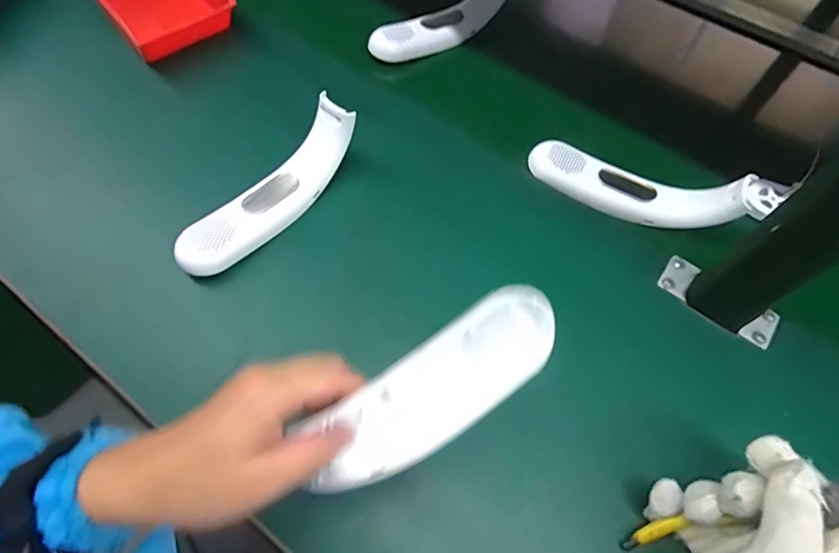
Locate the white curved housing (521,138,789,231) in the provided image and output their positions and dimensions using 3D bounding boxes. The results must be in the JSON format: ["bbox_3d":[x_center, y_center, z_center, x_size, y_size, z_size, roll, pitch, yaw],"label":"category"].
[{"bbox_3d":[0.215,-0.091,0.461,0.212,0.058,0.049,20,62,10],"label":"white curved housing"}]

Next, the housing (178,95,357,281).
[{"bbox_3d":[-0.136,-0.079,0.430,0.049,0.053,0.191,37,66,18],"label":"housing"}]

